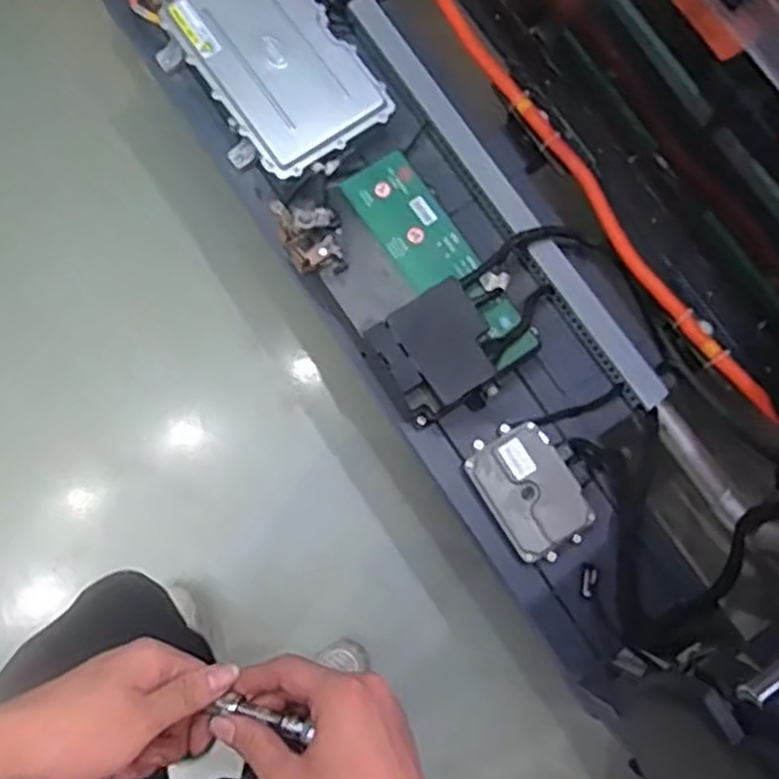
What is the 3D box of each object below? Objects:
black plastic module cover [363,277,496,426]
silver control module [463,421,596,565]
[{"bbox_3d":[0.068,-0.042,1.048,0.149,0.093,0.170,-31,80,-8],"label":"black plastic module cover"},{"bbox_3d":[0.189,0.135,1.025,0.113,0.044,0.179,-31,80,-8],"label":"silver control module"}]

